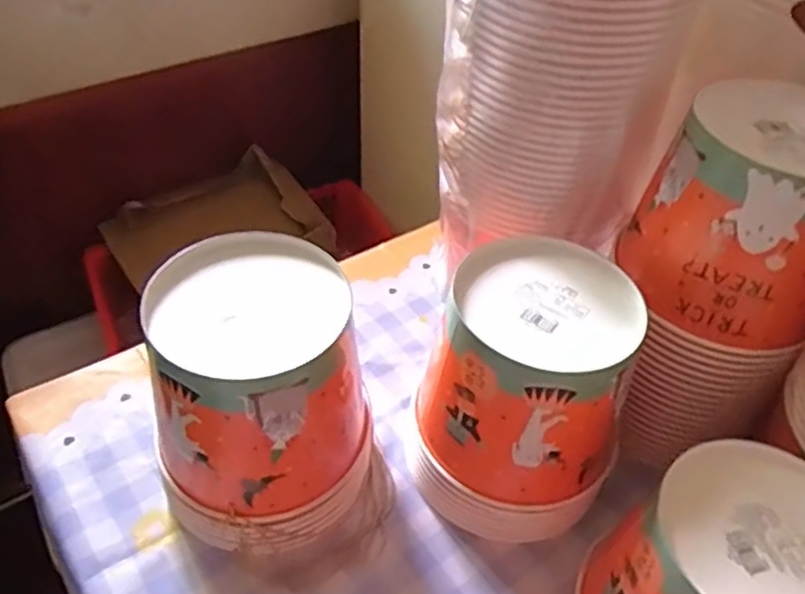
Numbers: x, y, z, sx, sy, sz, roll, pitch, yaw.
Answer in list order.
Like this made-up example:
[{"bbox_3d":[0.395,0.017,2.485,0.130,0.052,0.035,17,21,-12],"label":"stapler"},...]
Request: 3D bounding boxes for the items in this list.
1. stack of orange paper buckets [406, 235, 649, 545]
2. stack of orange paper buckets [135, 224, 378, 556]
[{"bbox_3d":[0.091,0.077,0.528,0.142,0.180,0.150,19,47,15],"label":"stack of orange paper buckets"},{"bbox_3d":[-0.097,0.076,0.507,0.148,0.189,0.142,-6,45,-9],"label":"stack of orange paper buckets"}]

